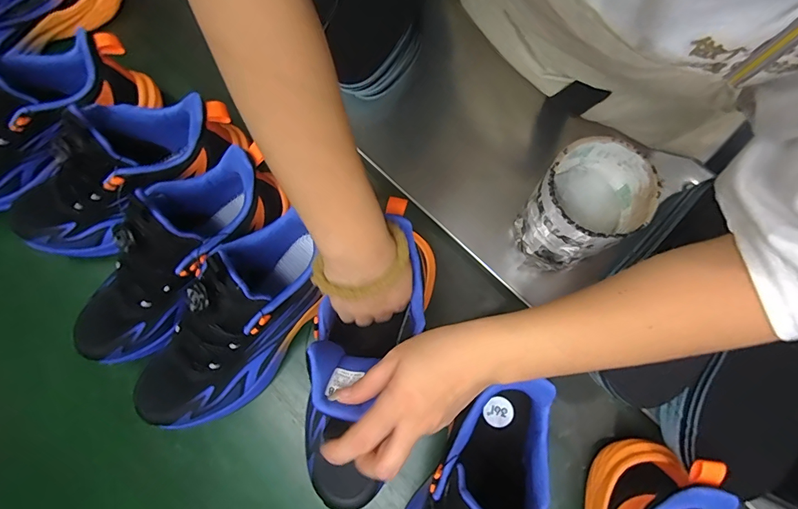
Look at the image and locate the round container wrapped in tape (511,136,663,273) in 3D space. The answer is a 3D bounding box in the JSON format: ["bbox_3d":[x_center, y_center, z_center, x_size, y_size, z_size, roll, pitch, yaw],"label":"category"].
[{"bbox_3d":[0.158,-0.036,0.372,0.080,0.118,0.074,0,73,1],"label":"round container wrapped in tape"}]

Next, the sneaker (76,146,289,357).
[{"bbox_3d":[-0.215,0.001,0.397,0.089,0.132,0.265,43,96,13],"label":"sneaker"}]

